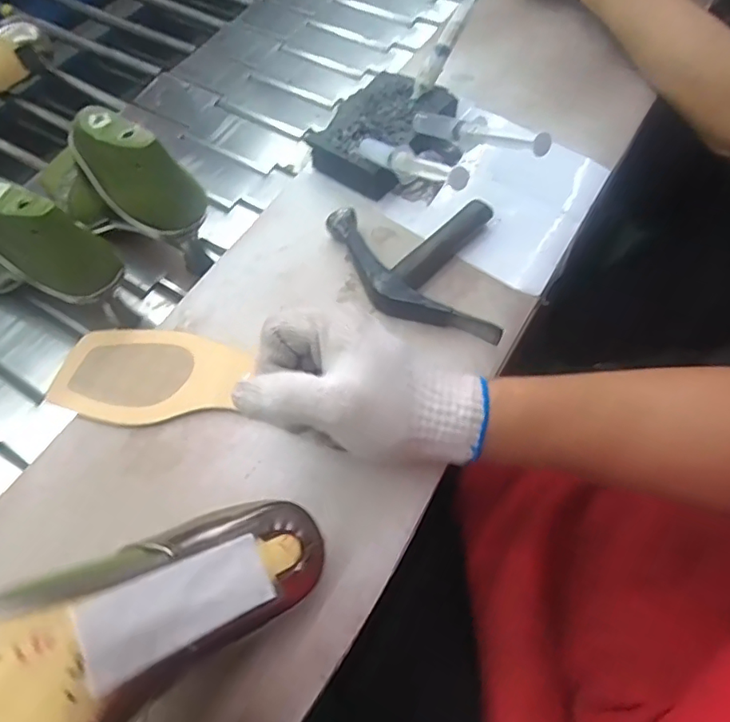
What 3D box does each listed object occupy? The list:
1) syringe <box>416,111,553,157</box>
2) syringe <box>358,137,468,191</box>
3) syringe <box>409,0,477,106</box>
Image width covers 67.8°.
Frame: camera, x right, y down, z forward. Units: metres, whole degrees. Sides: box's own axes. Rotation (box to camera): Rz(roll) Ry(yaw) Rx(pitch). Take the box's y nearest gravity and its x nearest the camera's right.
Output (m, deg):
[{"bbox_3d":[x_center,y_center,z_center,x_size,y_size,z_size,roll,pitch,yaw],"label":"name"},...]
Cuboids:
[{"bbox_3d":[0.083,-0.175,0.418,0.015,0.020,0.153,-28,37,-13],"label":"syringe"},{"bbox_3d":[0.028,-0.150,0.412,0.015,0.022,0.157,-26,35,-12],"label":"syringe"},{"bbox_3d":[0.080,-0.301,0.494,0.018,0.016,0.140,33,98,19],"label":"syringe"}]

